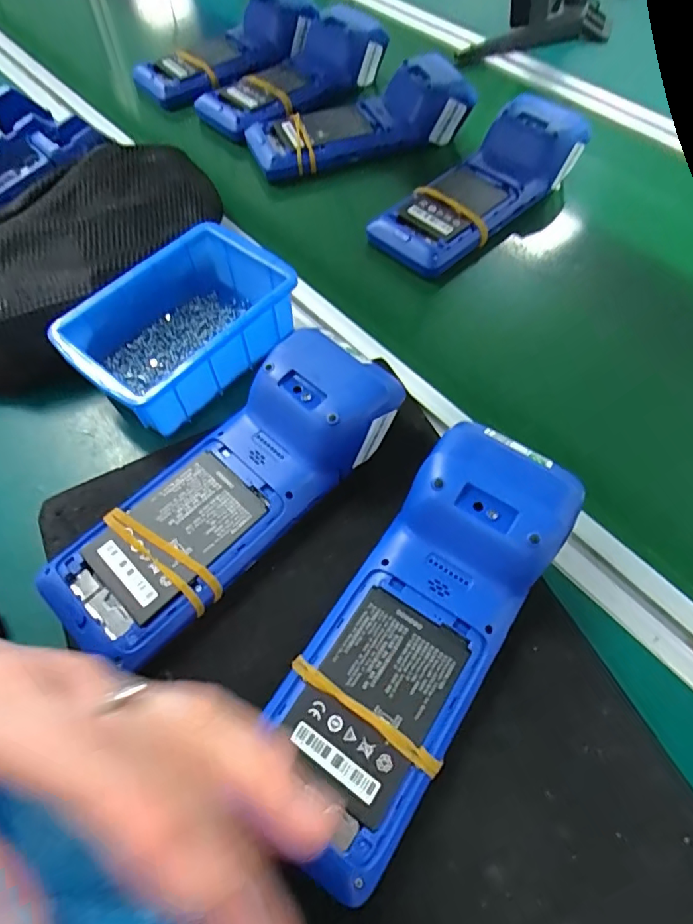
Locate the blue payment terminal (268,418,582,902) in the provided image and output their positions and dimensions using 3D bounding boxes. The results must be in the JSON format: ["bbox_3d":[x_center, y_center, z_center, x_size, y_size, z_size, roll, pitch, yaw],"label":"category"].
[{"bbox_3d":[0.036,0.080,0.256,0.078,0.050,0.212,31,66,17],"label":"blue payment terminal"}]

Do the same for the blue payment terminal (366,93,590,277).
[{"bbox_3d":[0.121,-0.252,0.463,0.232,0.044,0.081,-40,68,-18],"label":"blue payment terminal"}]

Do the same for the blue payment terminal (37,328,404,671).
[{"bbox_3d":[-0.069,0.013,0.296,0.080,0.051,0.218,41,69,20],"label":"blue payment terminal"}]

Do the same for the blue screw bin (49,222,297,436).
[{"bbox_3d":[-0.111,-0.095,0.362,0.105,0.048,0.149,39,69,20],"label":"blue screw bin"}]

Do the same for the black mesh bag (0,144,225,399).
[{"bbox_3d":[-0.203,-0.149,0.391,0.123,0.062,0.264,31,66,16],"label":"black mesh bag"}]

